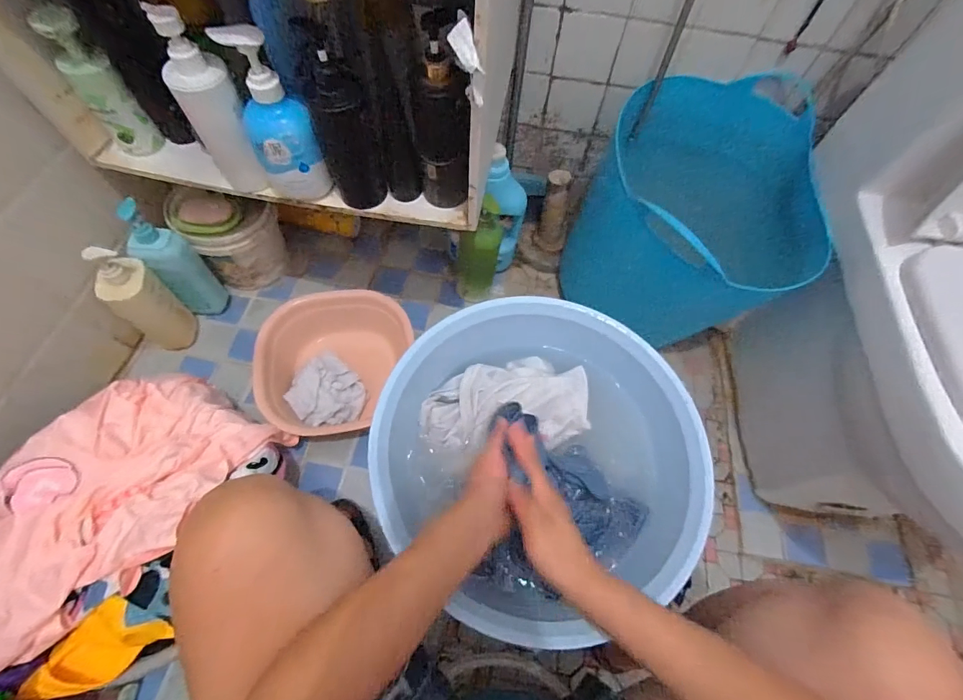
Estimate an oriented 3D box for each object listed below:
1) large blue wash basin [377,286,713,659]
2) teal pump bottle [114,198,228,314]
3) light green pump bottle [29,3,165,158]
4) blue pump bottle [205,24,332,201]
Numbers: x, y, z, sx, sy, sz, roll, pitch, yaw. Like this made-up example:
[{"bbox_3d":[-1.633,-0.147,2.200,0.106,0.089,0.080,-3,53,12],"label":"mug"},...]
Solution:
[{"bbox_3d":[0.073,0.131,0.541,0.383,0.147,0.391,1,64,-3],"label":"large blue wash basin"},{"bbox_3d":[-0.569,-0.156,0.750,0.057,0.252,0.076,22,65,7],"label":"teal pump bottle"},{"bbox_3d":[-0.496,-0.340,0.532,0.043,0.170,0.052,43,69,16],"label":"light green pump bottle"},{"bbox_3d":[-0.250,-0.274,0.500,0.076,0.189,0.064,-26,68,-15],"label":"blue pump bottle"}]

